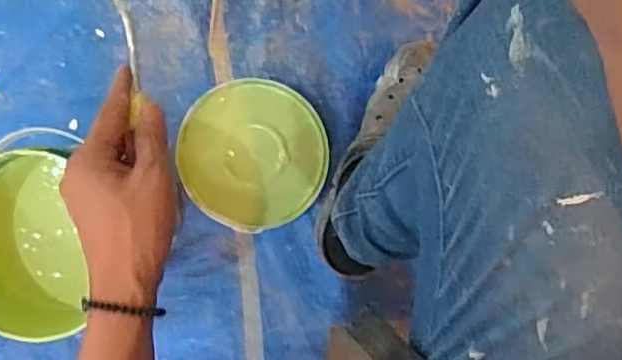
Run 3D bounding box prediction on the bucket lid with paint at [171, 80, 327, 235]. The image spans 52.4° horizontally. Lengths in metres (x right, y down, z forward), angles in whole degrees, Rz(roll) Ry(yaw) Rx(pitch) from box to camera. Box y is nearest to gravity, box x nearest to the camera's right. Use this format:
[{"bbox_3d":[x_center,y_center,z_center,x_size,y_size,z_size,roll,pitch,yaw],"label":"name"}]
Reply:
[{"bbox_3d":[-0.069,-0.029,0.743,0.173,0.013,0.168,0,97,3],"label":"bucket lid with paint"}]

